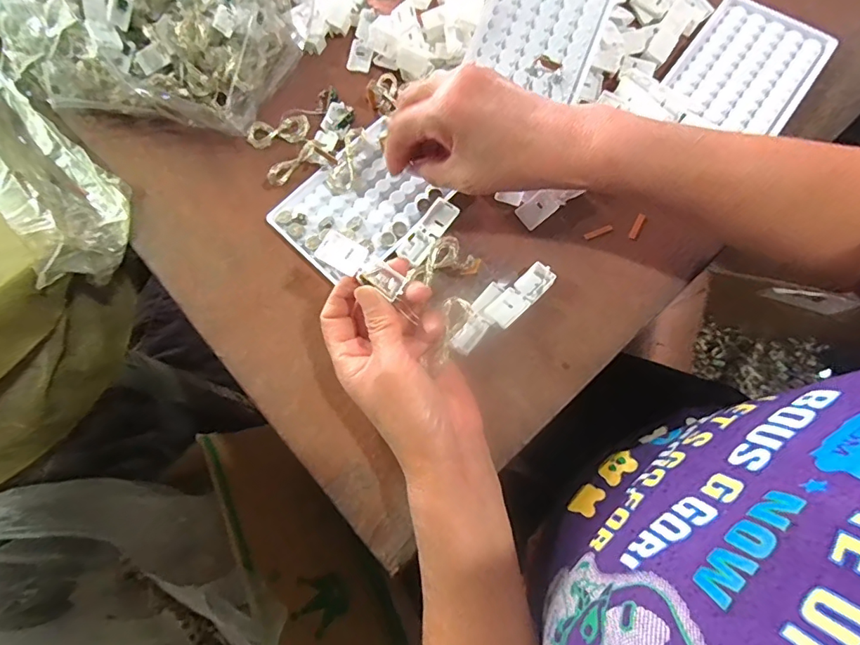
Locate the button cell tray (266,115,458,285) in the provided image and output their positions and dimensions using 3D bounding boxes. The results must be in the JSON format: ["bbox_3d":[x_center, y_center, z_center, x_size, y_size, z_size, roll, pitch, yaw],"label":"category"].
[{"bbox_3d":[-0.053,-0.091,0.379,0.093,0.015,0.116,42,80,14],"label":"button cell tray"}]

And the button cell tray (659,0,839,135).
[{"bbox_3d":[0.252,-0.203,0.391,0.095,0.007,0.124,35,78,13],"label":"button cell tray"}]

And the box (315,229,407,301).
[{"bbox_3d":[-0.041,-0.035,0.297,0.056,0.011,0.020,30,75,-2],"label":"box"}]

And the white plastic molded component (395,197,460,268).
[{"bbox_3d":[-0.001,-0.068,0.365,0.020,0.005,0.055,35,78,13],"label":"white plastic molded component"}]

